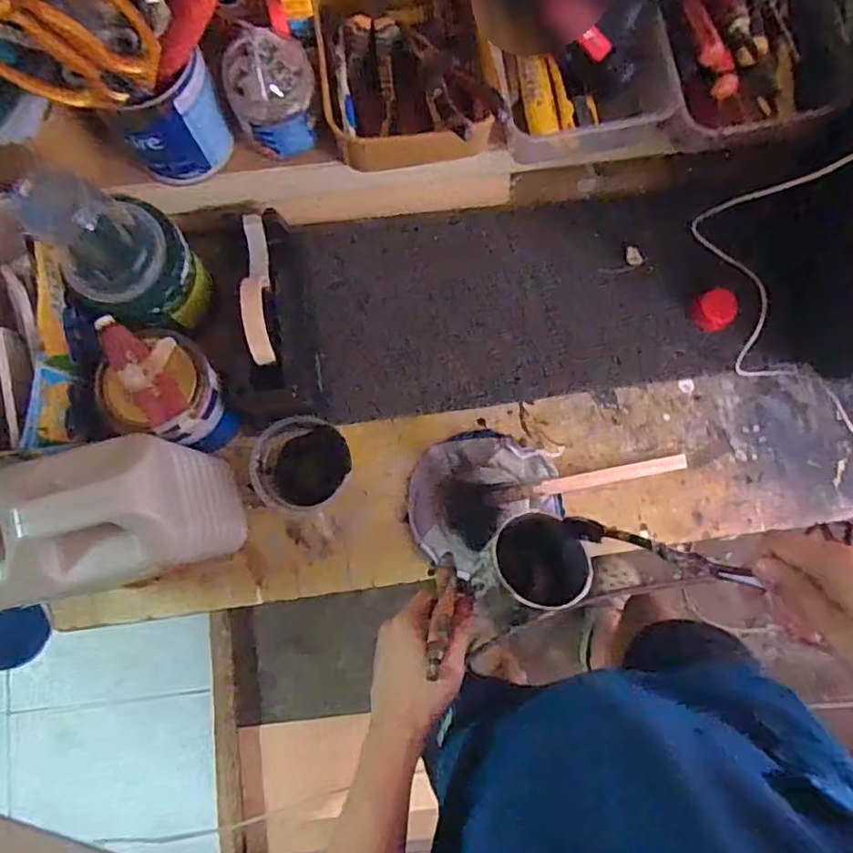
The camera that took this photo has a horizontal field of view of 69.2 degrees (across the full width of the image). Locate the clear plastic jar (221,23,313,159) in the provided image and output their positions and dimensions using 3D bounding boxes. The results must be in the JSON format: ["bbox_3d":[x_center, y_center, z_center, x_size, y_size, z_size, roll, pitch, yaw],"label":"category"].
[{"bbox_3d":[-0.132,-0.289,0.534,0.070,0.066,0.075,0,82,0],"label":"clear plastic jar"}]

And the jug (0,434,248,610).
[{"bbox_3d":[-0.279,0.086,0.547,0.172,0.202,0.109,-18,82,-3],"label":"jug"}]

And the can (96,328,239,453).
[{"bbox_3d":[-0.249,-0.035,0.615,0.103,0.115,0.098,0,82,0],"label":"can"}]

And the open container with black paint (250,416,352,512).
[{"bbox_3d":[-0.127,0.040,0.626,0.088,0.089,0.091,-9,82,-1],"label":"open container with black paint"}]

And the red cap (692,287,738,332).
[{"bbox_3d":[0.315,-0.127,0.674,0.041,0.019,0.043,0,82,0],"label":"red cap"}]

